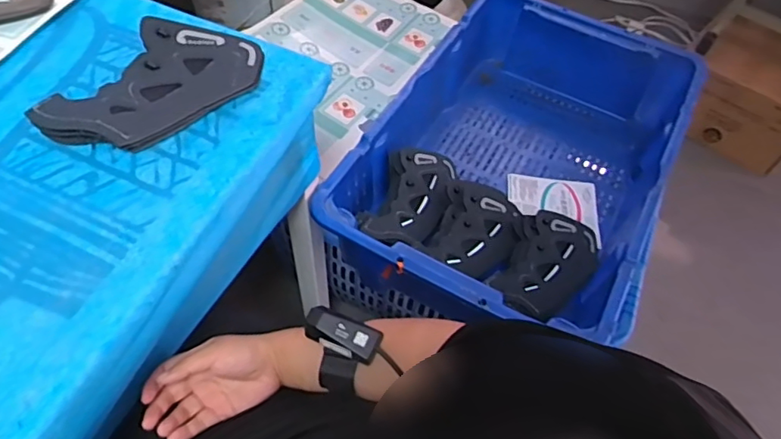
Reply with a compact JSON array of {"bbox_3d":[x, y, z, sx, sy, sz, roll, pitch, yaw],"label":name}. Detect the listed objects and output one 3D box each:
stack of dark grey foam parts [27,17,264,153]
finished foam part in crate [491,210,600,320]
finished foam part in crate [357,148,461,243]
[{"bbox_3d":[-0.232,-0.137,0.556,0.111,0.034,0.219,34,60,18],"label":"stack of dark grey foam parts"},{"bbox_3d":[0.244,0.074,0.856,0.123,0.081,0.211,32,59,16],"label":"finished foam part in crate"},{"bbox_3d":[0.036,-0.039,0.883,0.115,0.064,0.222,19,57,9],"label":"finished foam part in crate"}]

